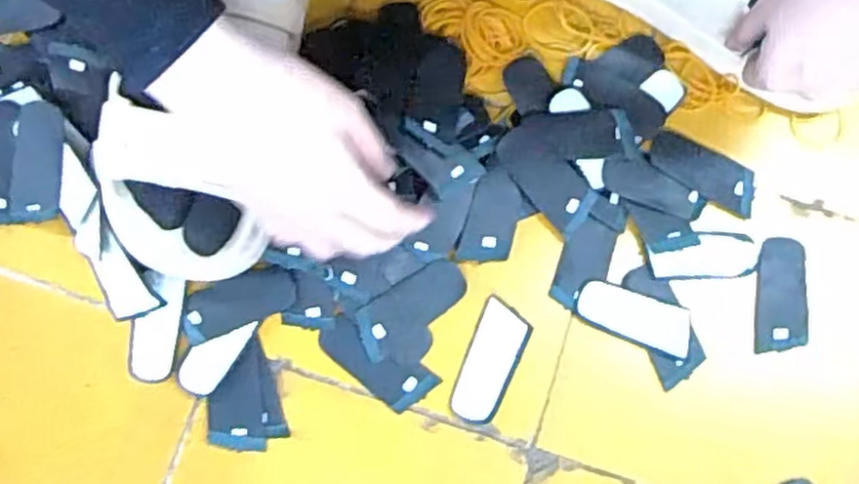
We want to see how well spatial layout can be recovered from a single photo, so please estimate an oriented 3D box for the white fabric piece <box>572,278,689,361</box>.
[{"bbox_3d":[0.127,0.047,0.457,0.073,0.004,0.031,19,84,6],"label":"white fabric piece"}]

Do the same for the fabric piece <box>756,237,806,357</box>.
[{"bbox_3d":[0.224,0.033,0.466,0.032,0.004,0.071,5,80,0],"label":"fabric piece"}]

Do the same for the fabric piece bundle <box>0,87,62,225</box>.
[{"bbox_3d":[-0.256,-0.051,0.451,0.064,0.029,0.078,4,80,-1],"label":"fabric piece bundle"}]

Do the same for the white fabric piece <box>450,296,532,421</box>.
[{"bbox_3d":[0.037,0.074,0.448,0.032,0.004,0.074,23,80,3],"label":"white fabric piece"}]

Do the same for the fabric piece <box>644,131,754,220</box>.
[{"bbox_3d":[0.178,-0.046,0.478,0.075,0.004,0.032,25,80,3],"label":"fabric piece"}]

